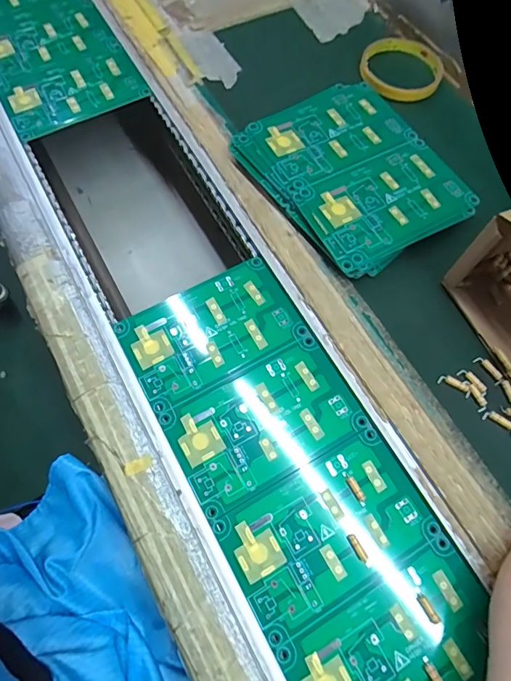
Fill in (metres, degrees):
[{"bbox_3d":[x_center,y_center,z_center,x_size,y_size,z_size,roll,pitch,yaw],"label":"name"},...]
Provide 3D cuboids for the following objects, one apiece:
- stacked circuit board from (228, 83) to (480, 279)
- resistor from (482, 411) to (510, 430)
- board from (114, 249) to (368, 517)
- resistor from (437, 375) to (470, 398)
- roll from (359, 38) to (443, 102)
[{"bbox_3d":[0.087,-0.148,0.387,0.147,0.025,0.176,-34,73,-11],"label":"stacked circuit board"},{"bbox_3d":[0.179,0.060,0.318,0.025,0.004,0.010,32,73,12],"label":"resistor"},{"bbox_3d":[-0.014,0.026,0.339,0.135,0.004,0.165,-27,72,-11],"label":"board"},{"bbox_3d":[0.149,0.033,0.326,0.024,0.004,0.009,27,72,10],"label":"resistor"},{"bbox_3d":[0.152,-0.285,0.460,0.084,0.014,0.084,0,70,1],"label":"roll"}]

